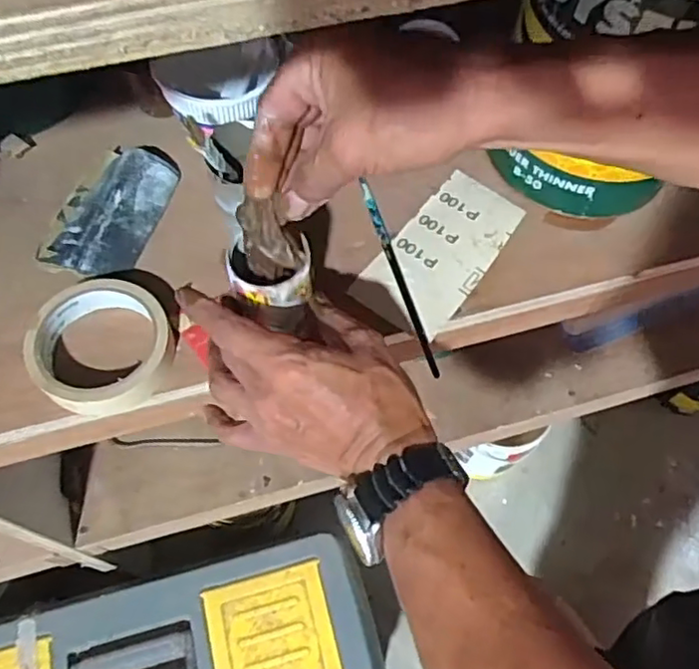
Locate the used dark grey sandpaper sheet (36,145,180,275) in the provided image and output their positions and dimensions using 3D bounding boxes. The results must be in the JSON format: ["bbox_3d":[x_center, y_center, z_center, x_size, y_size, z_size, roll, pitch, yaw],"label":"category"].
[{"bbox_3d":[-0.186,-0.099,0.497,0.067,0.025,0.118,16,64,7],"label":"used dark grey sandpaper sheet"}]

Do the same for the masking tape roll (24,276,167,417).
[{"bbox_3d":[-0.172,0.009,0.446,0.089,0.033,0.093,1,64,-1],"label":"masking tape roll"}]

